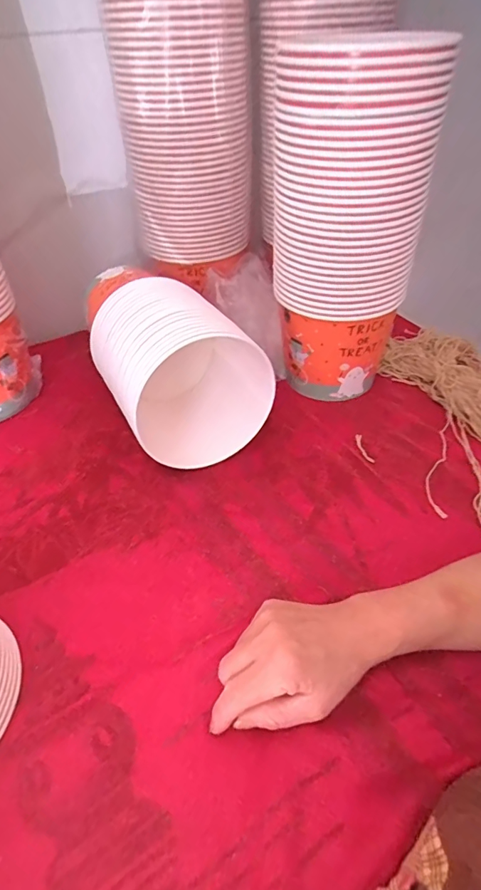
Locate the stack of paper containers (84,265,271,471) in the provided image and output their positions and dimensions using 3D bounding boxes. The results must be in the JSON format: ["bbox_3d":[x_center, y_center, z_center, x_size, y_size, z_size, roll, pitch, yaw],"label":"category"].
[{"bbox_3d":[-0.106,-0.118,0.570,0.161,0.157,0.295,-25,48,-21],"label":"stack of paper containers"}]

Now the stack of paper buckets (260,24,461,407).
[{"bbox_3d":[0.127,-0.260,0.544,0.166,0.353,0.203,10,45,13],"label":"stack of paper buckets"}]

